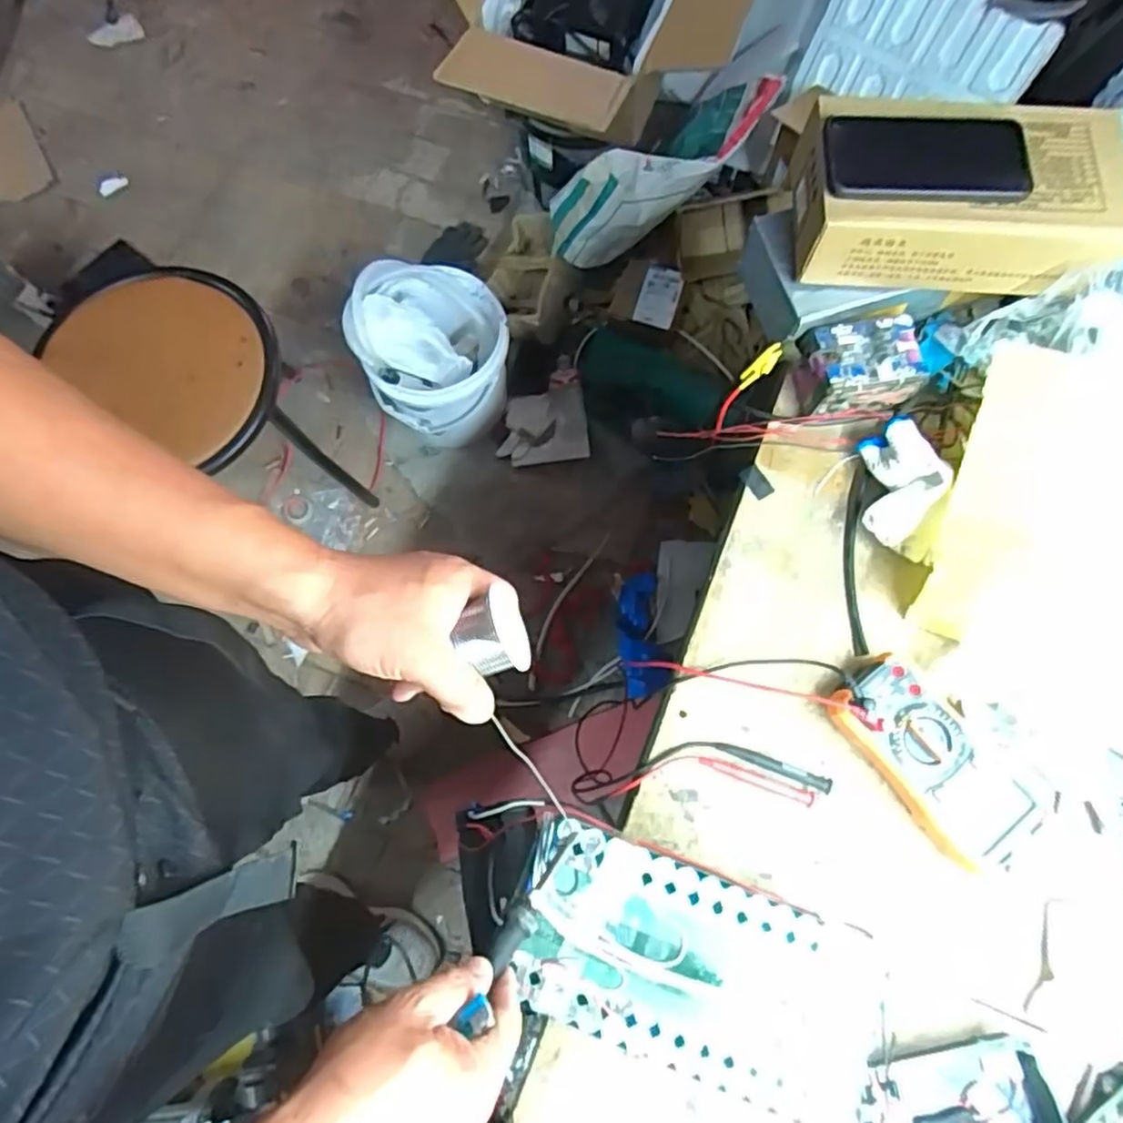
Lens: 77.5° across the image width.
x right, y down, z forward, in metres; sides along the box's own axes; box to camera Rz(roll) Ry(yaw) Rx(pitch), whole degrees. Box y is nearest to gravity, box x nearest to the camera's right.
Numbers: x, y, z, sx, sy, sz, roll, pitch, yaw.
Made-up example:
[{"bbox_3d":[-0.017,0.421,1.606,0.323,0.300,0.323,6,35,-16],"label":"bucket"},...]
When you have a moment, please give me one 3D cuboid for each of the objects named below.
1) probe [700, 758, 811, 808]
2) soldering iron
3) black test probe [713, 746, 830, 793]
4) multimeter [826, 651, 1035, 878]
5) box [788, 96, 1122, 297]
[{"bbox_3d":[0.163,0.184,0.588,0.097,0.006,0.012,18,75,5],"label":"probe"},{"bbox_3d":[-0.028,0.239,0.463,0.020,0.153,0.028,33,119,9],"label":"soldering iron"},{"bbox_3d":[0.182,0.176,0.597,0.098,0.009,0.014,19,75,6],"label":"black test probe"},{"bbox_3d":[0.301,0.164,0.578,0.080,0.049,0.171,-36,77,-9],"label":"multimeter"},{"bbox_3d":[0.342,-0.308,0.604,0.264,0.084,0.132,4,74,1],"label":"box"}]

